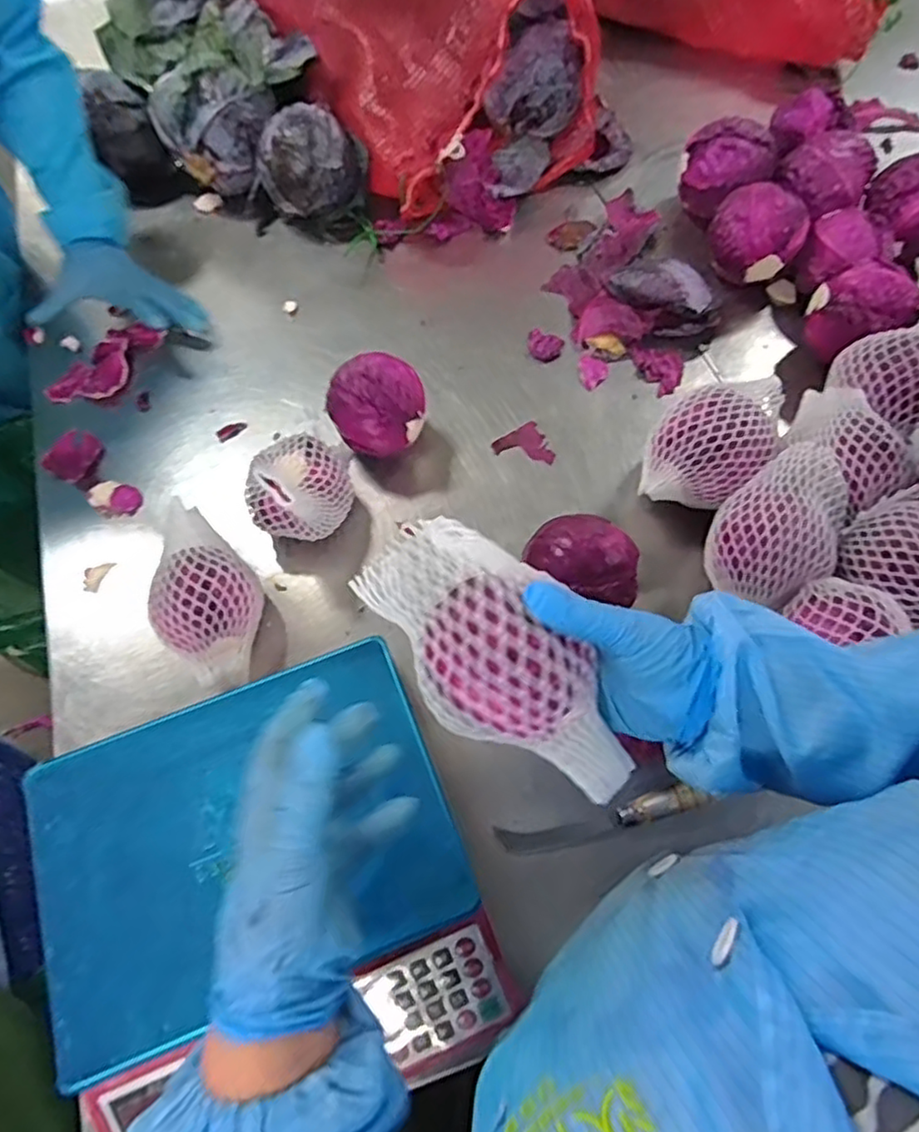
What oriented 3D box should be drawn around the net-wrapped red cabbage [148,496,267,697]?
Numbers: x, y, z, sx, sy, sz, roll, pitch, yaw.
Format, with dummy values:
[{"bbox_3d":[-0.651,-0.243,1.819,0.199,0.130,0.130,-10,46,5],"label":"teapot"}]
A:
[{"bbox_3d":[-0.243,0.030,0.635,0.103,0.088,0.153,-42,69,-16],"label":"net-wrapped red cabbage"}]

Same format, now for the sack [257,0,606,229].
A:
[{"bbox_3d":[-0.080,-0.795,0.946,0.363,0.249,0.635,-26,65,-9],"label":"sack"}]

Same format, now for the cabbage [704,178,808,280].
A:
[{"bbox_3d":[0.360,-0.397,0.823,0.106,0.100,0.088,34,70,18],"label":"cabbage"}]

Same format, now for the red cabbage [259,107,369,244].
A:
[{"bbox_3d":[-0.193,-0.520,0.891,0.140,0.111,0.120,-12,64,-3],"label":"red cabbage"}]

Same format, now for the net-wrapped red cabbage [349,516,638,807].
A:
[{"bbox_3d":[0.027,0.058,0.381,0.086,0.079,0.188,-42,90,-16],"label":"net-wrapped red cabbage"}]

